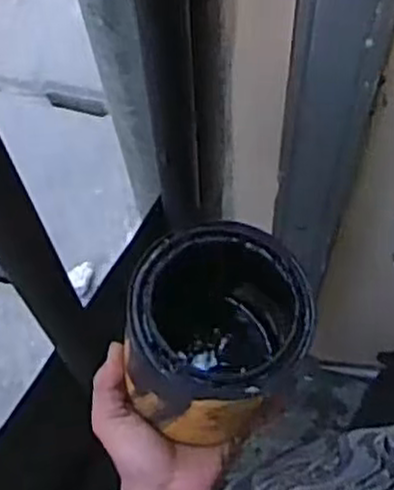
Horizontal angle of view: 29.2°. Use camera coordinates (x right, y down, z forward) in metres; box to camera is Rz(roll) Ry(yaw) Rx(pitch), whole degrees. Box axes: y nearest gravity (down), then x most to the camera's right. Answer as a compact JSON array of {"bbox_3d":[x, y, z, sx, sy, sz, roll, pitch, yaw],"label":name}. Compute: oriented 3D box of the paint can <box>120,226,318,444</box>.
[{"bbox_3d":[0.014,0.062,0.486,0.105,0.117,0.109,0,68,-1],"label":"paint can"}]

